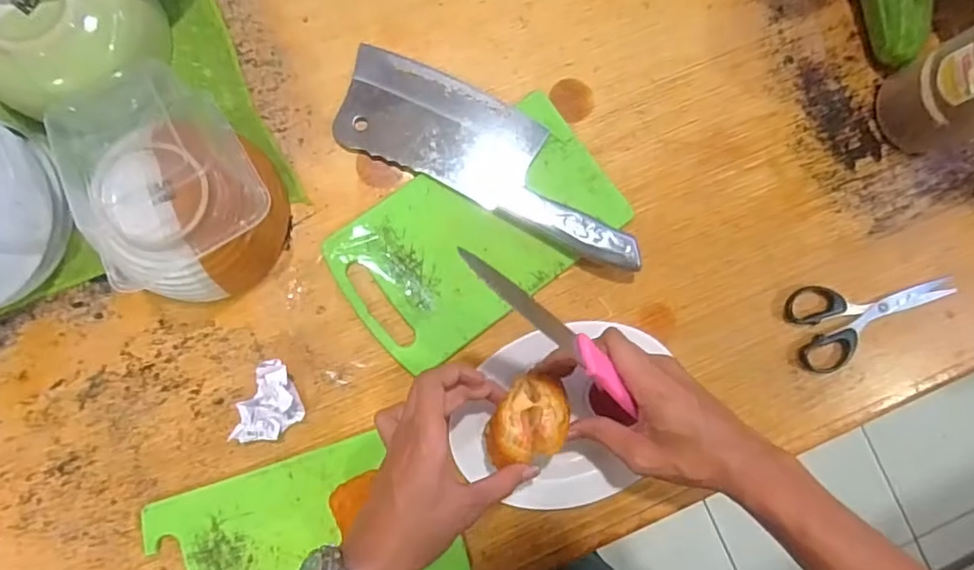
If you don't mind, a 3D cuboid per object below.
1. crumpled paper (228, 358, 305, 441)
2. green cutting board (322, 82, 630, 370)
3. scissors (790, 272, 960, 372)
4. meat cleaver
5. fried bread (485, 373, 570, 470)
[{"bbox_3d":[-0.174,0.091,0.445,0.048,0.030,0.061,-2,87,-4],"label":"crumpled paper"},{"bbox_3d":[-0.008,-0.044,0.472,0.231,0.012,0.134,-36,90,-5],"label":"green cutting board"},{"bbox_3d":[0.340,0.021,0.495,0.153,0.005,0.073,-19,88,-5],"label":"scissors"},{"bbox_3d":[0.008,-0.108,0.468,0.268,0.030,0.089,25,86,-2],"label":"meat cleaver"},{"bbox_3d":[0.030,0.100,0.410,0.050,0.027,0.071,40,85,-1],"label":"fried bread"}]

